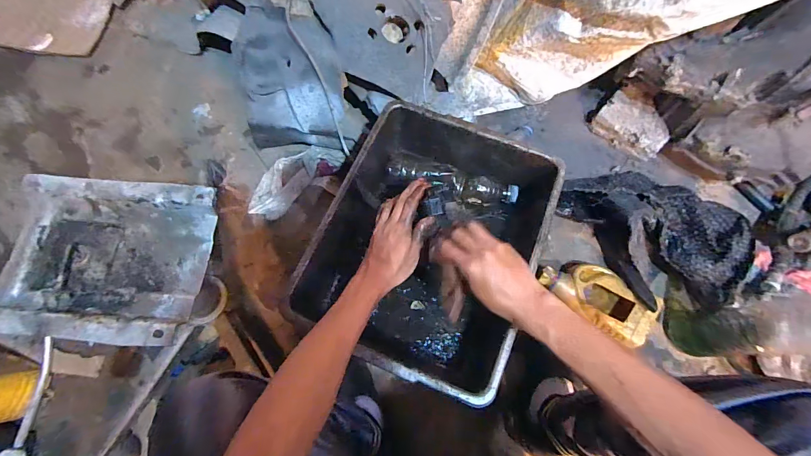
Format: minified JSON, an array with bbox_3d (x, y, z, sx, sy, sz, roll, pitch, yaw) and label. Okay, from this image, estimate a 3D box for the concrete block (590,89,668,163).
[{"bbox_3d":[0.555,-0.250,0.891,0.164,0.054,0.105,39,76,13],"label":"concrete block"}]

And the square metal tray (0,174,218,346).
[{"bbox_3d":[-0.335,0.031,0.406,0.213,0.035,0.177,5,71,2],"label":"square metal tray"}]

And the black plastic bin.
[{"bbox_3d":[0.045,0.013,0.586,0.321,0.123,0.420,20,72,7],"label":"black plastic bin"}]

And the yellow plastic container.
[{"bbox_3d":[0.400,0.143,0.766,0.223,0.058,0.112,41,76,13],"label":"yellow plastic container"}]

